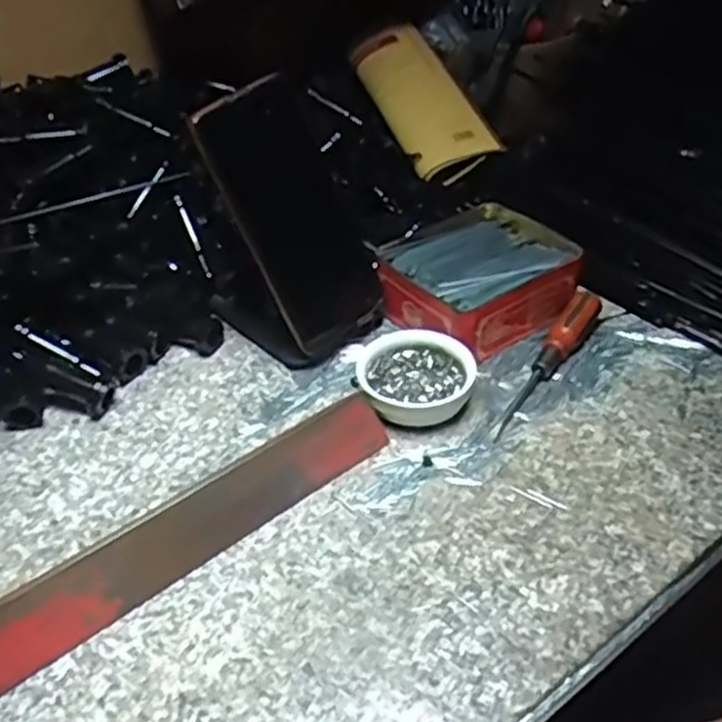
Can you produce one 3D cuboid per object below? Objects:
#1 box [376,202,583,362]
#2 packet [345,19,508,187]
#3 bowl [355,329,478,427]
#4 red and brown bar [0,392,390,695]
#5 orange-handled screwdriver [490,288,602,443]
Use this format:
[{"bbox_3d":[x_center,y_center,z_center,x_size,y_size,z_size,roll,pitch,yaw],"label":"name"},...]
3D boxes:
[{"bbox_3d":[0.083,-0.061,0.557,0.126,0.040,0.107,-25,44,-26],"label":"box"},{"bbox_3d":[0.059,-0.244,0.719,0.076,0.029,0.204,-15,58,-16],"label":"packet"},{"bbox_3d":[0.035,0.011,0.482,0.070,0.030,0.064,-1,39,1],"label":"bowl"},{"bbox_3d":[-0.091,0.089,0.397,0.254,0.023,0.030,-28,46,-29],"label":"red and brown bar"},{"bbox_3d":[0.121,0.000,0.499,0.022,0.016,0.135,25,59,29],"label":"orange-handled screwdriver"}]

